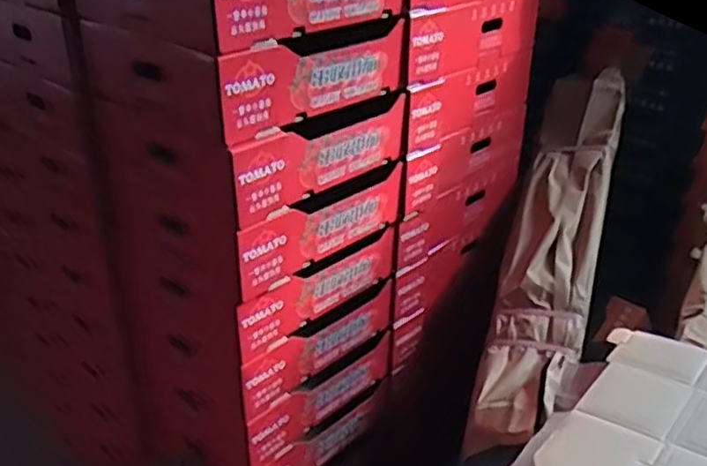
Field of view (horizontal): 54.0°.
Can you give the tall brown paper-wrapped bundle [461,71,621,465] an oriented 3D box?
[{"bbox_3d":[0.344,0.009,1.198,0.158,0.094,0.773,11,58,19],"label":"tall brown paper-wrapped bundle"}]

